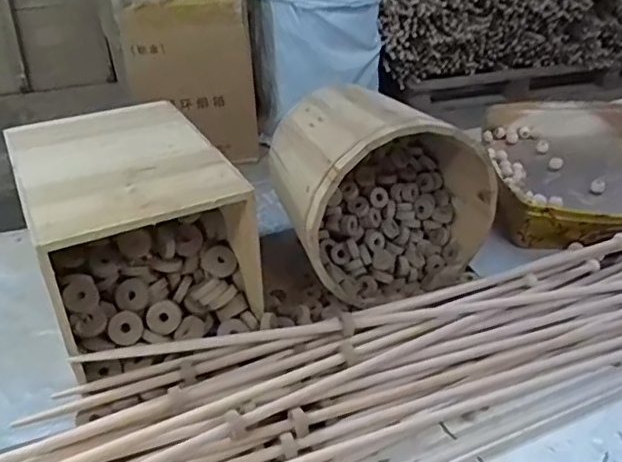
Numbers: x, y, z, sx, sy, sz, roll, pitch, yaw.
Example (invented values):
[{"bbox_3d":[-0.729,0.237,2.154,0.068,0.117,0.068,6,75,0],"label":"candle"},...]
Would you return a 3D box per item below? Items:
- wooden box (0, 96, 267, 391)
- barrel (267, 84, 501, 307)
[{"bbox_3d":[-0.197,0.000,0.664,0.201,0.168,0.260,-20,37,-24],"label":"wooden box"},{"bbox_3d":[0.081,-0.065,0.760,0.229,0.207,0.224,-11,35,-12],"label":"barrel"}]

